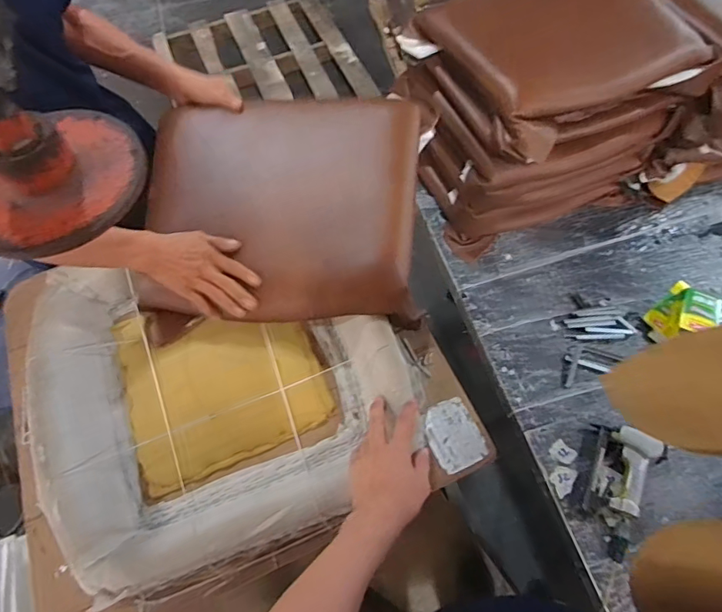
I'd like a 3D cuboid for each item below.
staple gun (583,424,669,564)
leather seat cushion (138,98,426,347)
[{"bbox_3d":[0.512,0.358,0.923,0.121,0.052,0.237,14,64,9],"label":"staple gun"},{"bbox_3d":[-0.130,-0.163,0.828,0.465,0.108,0.431,-2,63,0],"label":"leather seat cushion"}]

